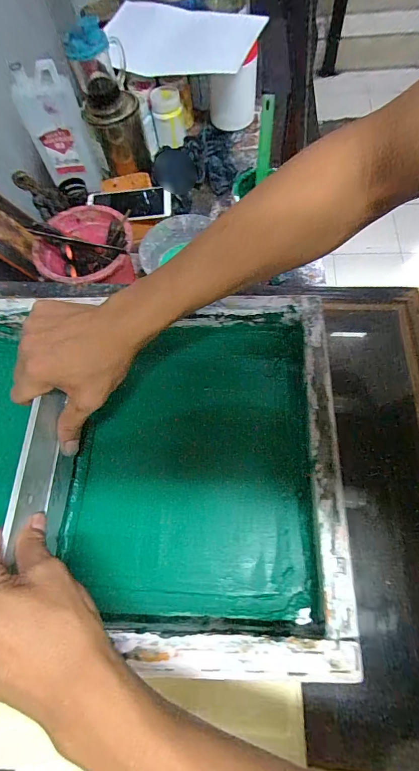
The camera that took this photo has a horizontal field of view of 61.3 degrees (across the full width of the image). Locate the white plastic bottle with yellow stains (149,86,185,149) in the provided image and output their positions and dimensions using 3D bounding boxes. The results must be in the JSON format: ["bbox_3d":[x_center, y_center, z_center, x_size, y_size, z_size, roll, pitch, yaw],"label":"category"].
[{"bbox_3d":[-0.087,-0.576,0.764,0.068,0.096,0.049,-9,67,-3],"label":"white plastic bottle with yellow stains"}]

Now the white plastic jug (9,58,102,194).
[{"bbox_3d":[-0.282,-0.476,0.673,0.107,0.193,0.062,-24,67,-6],"label":"white plastic jug"}]

